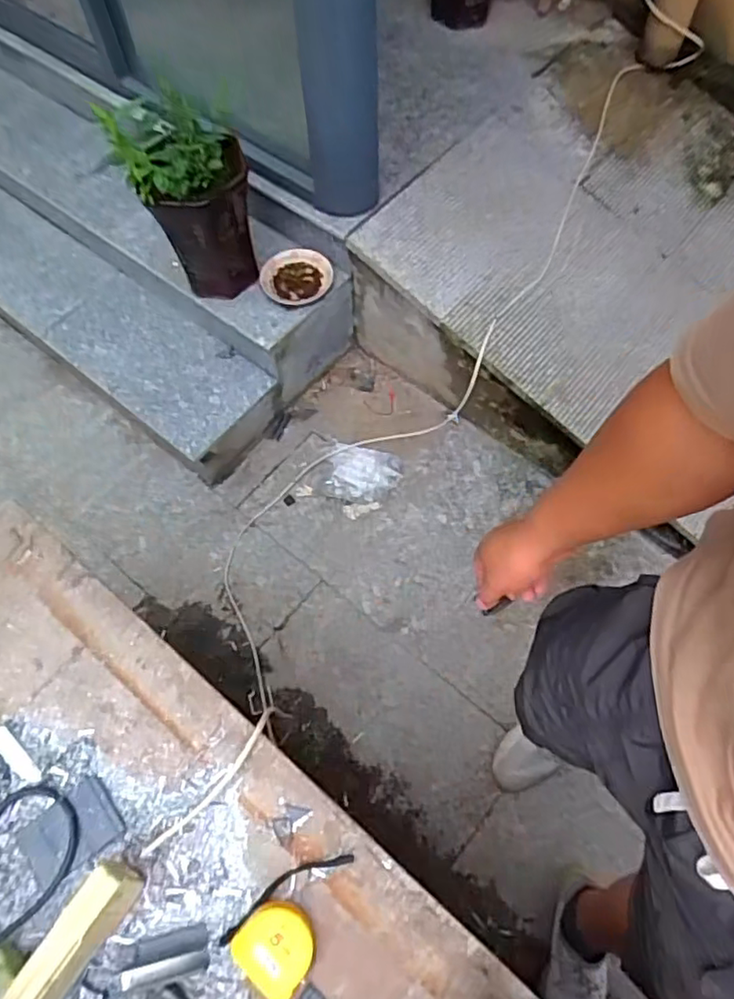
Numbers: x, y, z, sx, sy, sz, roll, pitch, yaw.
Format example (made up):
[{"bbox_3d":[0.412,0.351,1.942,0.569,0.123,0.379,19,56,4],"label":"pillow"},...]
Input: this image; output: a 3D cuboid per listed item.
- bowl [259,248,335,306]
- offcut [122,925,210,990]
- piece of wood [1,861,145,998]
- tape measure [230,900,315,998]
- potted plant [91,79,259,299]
[{"bbox_3d":[-0.193,-0.605,1.680,0.173,0.040,0.181,-1,63,1],"label":"bowl"},{"bbox_3d":[-0.195,0.438,0.596,0.081,0.017,0.037,-11,64,-4],"label":"offcut"},{"bbox_3d":[-0.281,0.424,0.582,0.041,0.055,0.159,30,68,15],"label":"piece of wood"},{"bbox_3d":[-0.086,0.425,0.588,0.072,0.035,0.071,36,70,18],"label":"tape measure"},{"bbox_3d":[-0.443,-0.777,1.552,0.281,0.441,0.334,-15,64,-6],"label":"potted plant"}]

